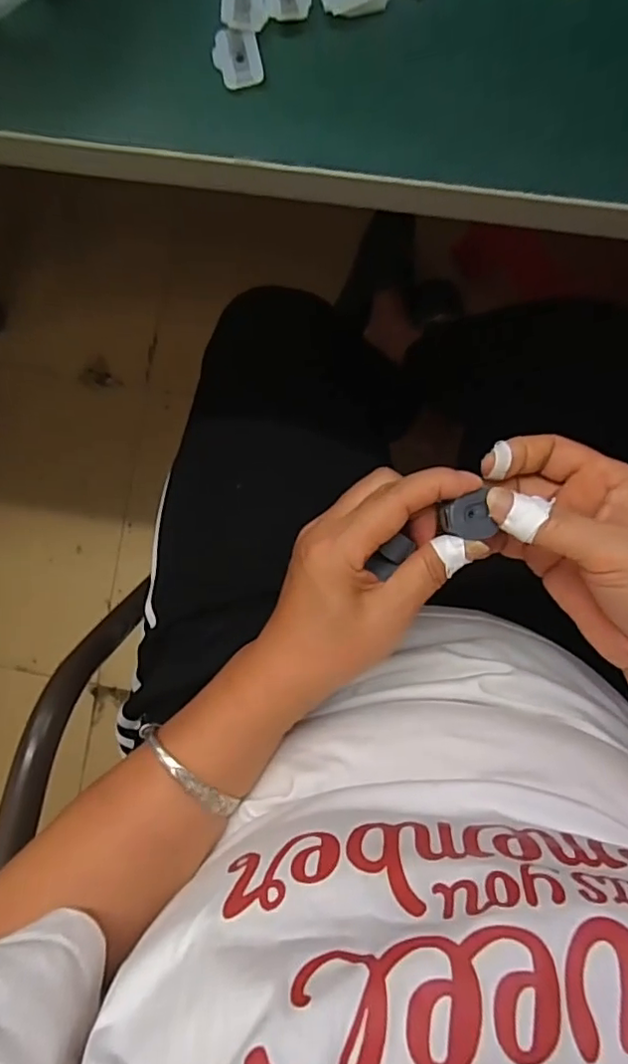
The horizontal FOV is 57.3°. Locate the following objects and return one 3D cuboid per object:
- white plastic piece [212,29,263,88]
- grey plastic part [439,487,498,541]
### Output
[{"bbox_3d":[-0.029,-0.179,0.218,0.017,0.004,0.020,-12,89,2],"label":"white plastic piece"},{"bbox_3d":[0.074,-0.006,0.278,0.025,0.007,0.022,-15,89,2],"label":"grey plastic part"}]

